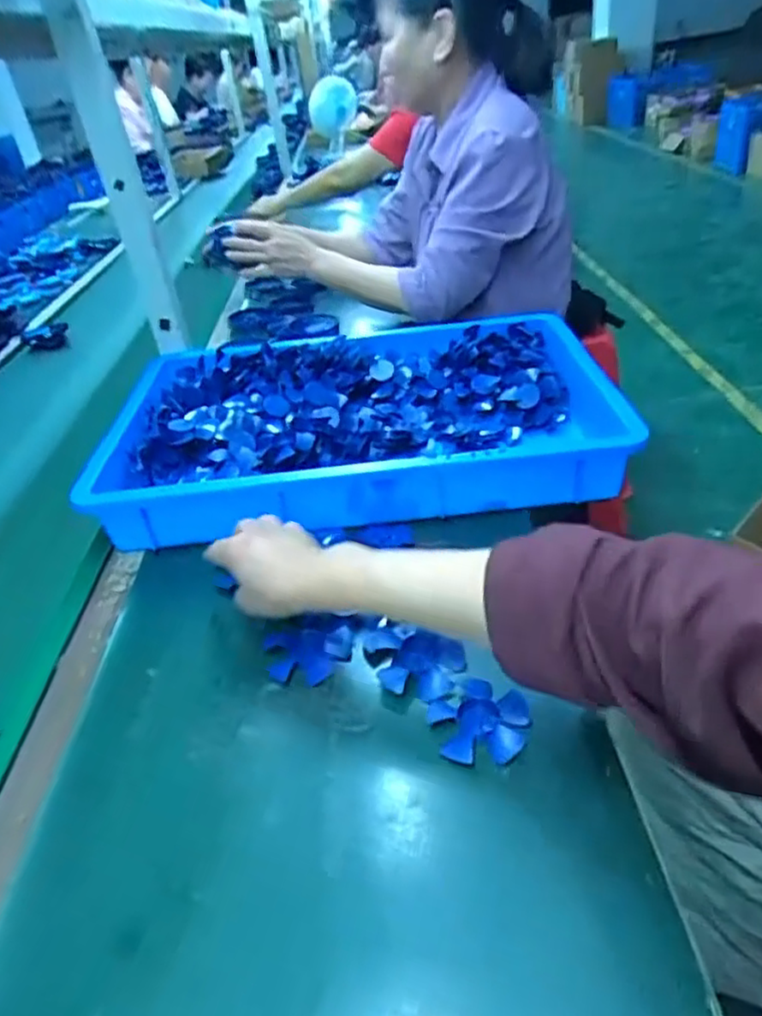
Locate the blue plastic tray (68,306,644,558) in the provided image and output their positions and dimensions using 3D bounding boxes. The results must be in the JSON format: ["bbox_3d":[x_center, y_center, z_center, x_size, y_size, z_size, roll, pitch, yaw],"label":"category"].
[{"bbox_3d":[-0.023,-0.114,0.807,0.559,0.084,0.361,-8,35,2],"label":"blue plastic tray"}]

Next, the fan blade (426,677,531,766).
[{"bbox_3d":[0.071,0.151,0.485,0.070,0.009,0.072,-6,35,2],"label":"fan blade"}]

